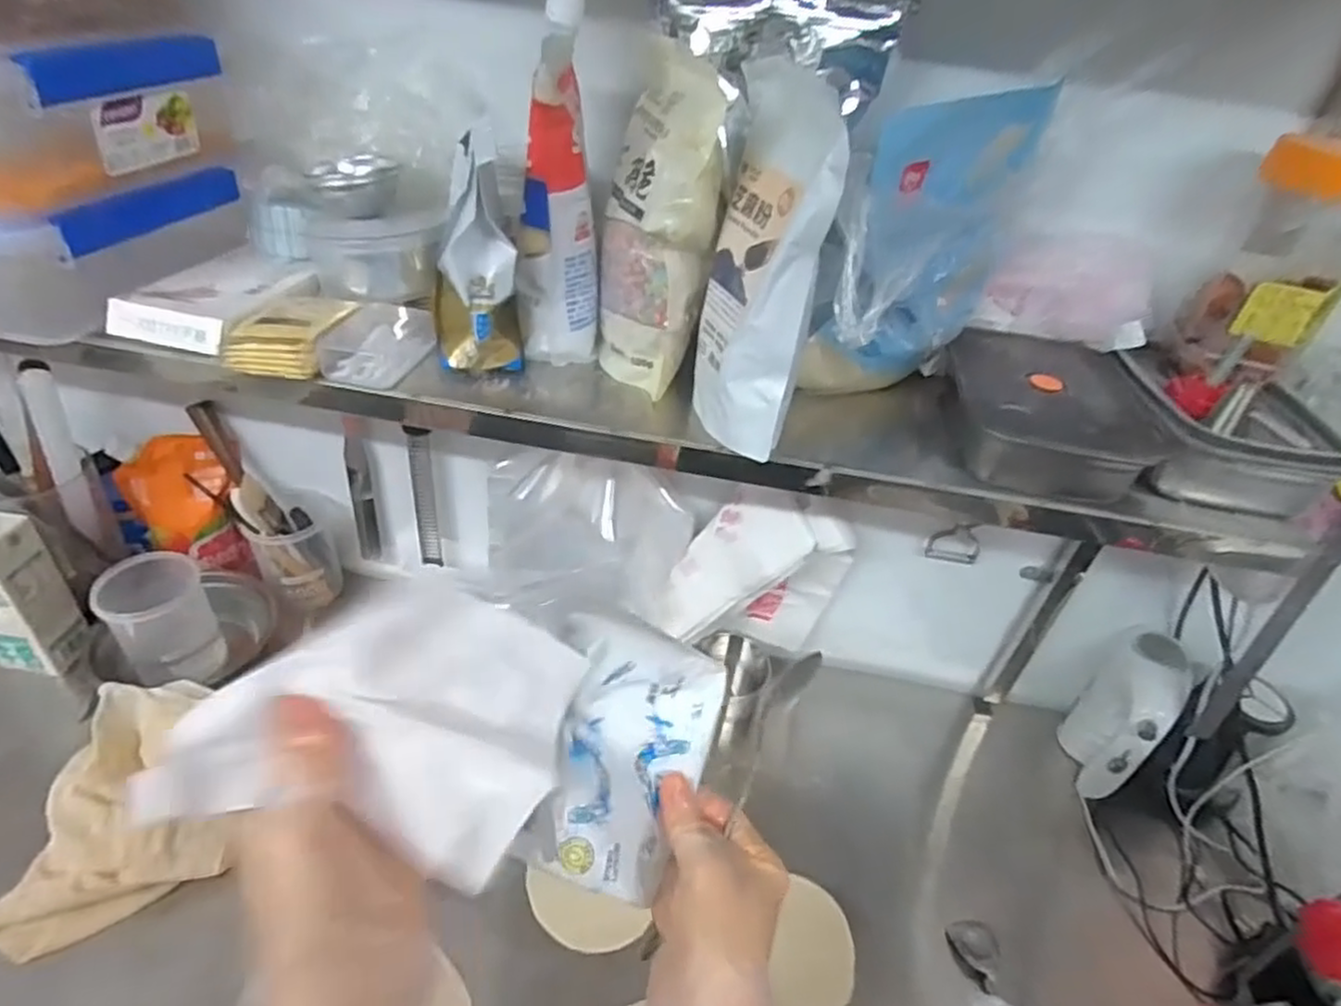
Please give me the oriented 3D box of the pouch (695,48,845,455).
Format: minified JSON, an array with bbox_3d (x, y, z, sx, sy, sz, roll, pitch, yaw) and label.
[{"bbox_3d":[0.060,-0.169,0.498,0.062,0.222,0.154,6,38,-2],"label":"pouch"}]

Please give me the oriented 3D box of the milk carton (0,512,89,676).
[{"bbox_3d":[-0.728,0.093,0.779,0.101,0.195,0.072,6,38,-2],"label":"milk carton"}]

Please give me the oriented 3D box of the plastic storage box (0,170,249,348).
[{"bbox_3d":[-0.485,-0.212,0.575,0.154,0.091,0.213,16,39,10],"label":"plastic storage box"}]

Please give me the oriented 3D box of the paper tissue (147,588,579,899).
[{"bbox_3d":[-0.118,0.094,0.318,0.152,0.020,0.114,27,68,-24],"label":"paper tissue"}]

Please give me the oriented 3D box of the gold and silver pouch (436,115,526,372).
[{"bbox_3d":[-0.144,-0.184,0.532,0.063,0.171,0.076,-6,40,-17],"label":"gold and silver pouch"}]

